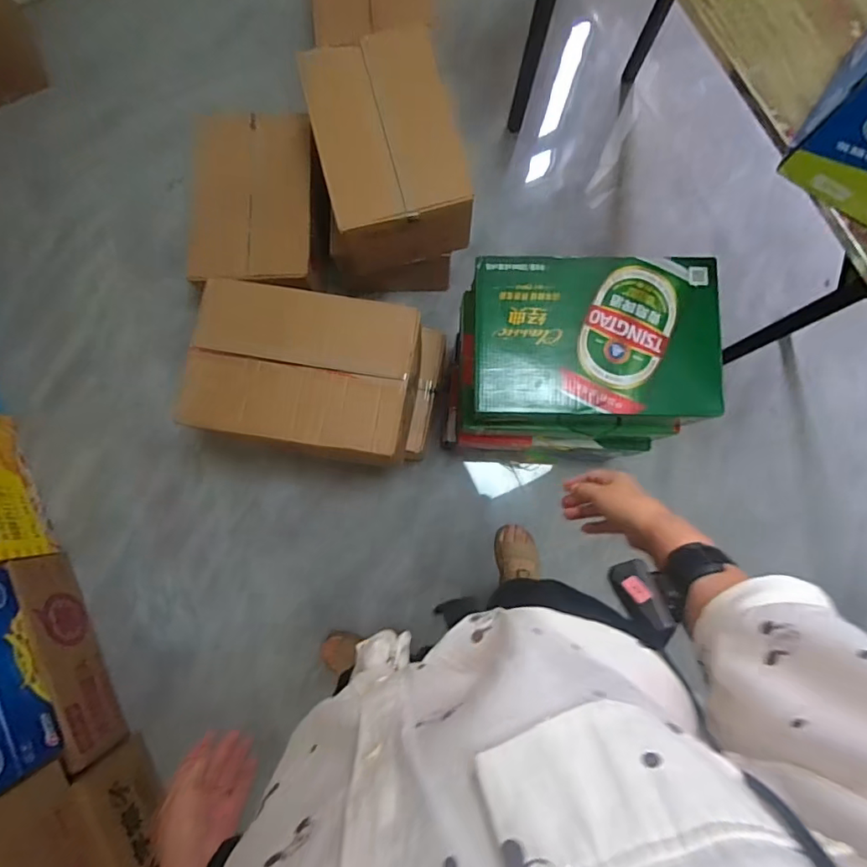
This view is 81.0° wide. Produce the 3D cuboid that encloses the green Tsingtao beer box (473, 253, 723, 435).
[{"bbox_3d":[0.271,-0.154,0.884,0.414,0.103,0.287,-1,85,3],"label":"green Tsingtao beer box"}]

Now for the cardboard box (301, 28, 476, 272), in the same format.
[{"bbox_3d":[-0.104,-0.598,1.110,0.301,0.203,0.420,-14,85,2],"label":"cardboard box"}]

